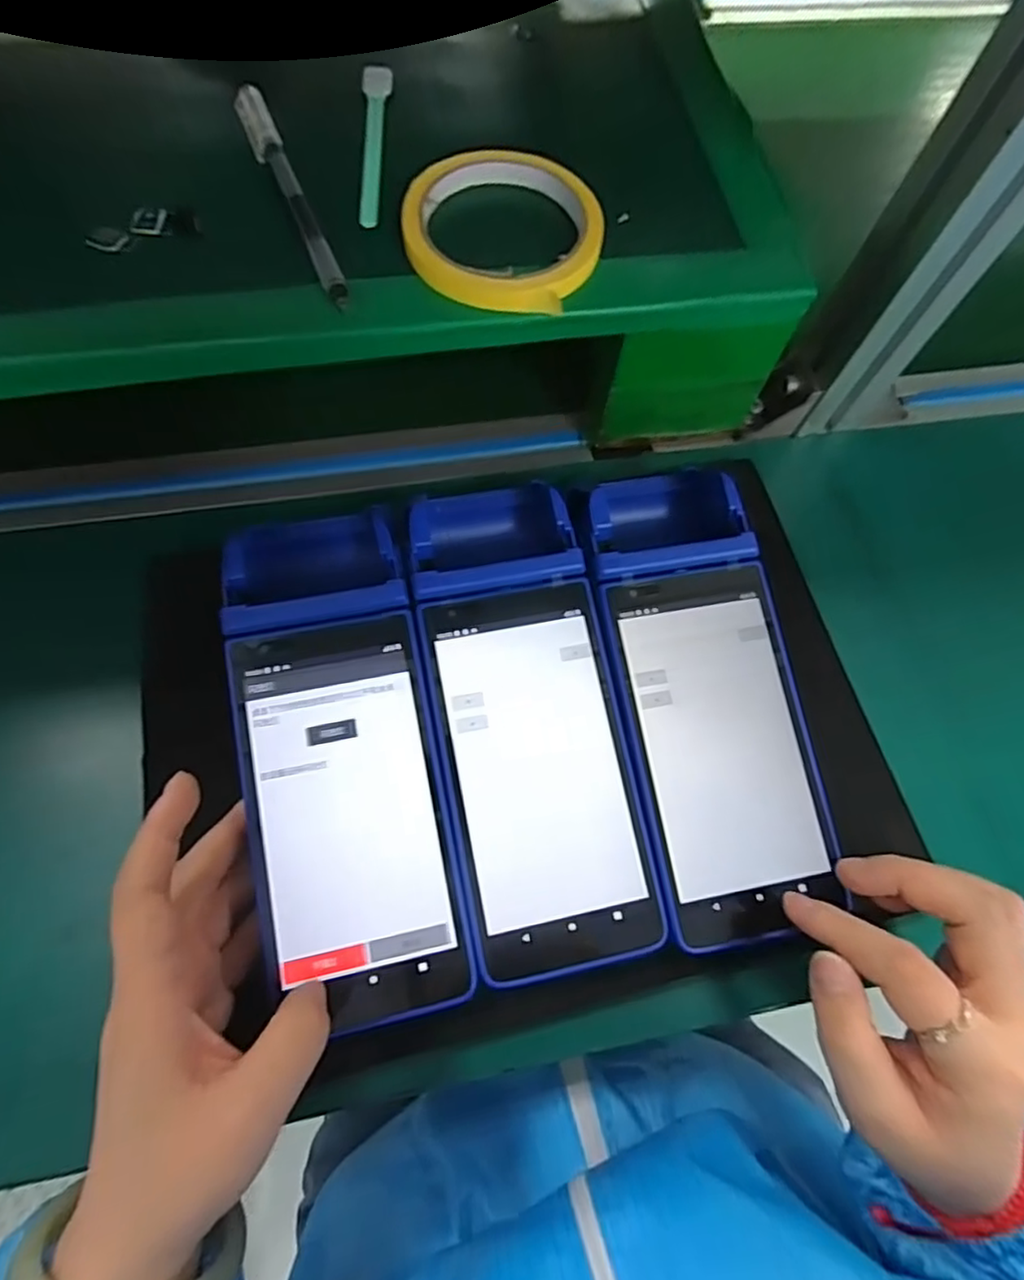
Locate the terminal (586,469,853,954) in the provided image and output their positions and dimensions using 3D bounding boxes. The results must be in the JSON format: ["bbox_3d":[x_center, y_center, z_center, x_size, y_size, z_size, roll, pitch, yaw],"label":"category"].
[{"bbox_3d":[0.086,0.022,0.304,0.079,0.058,0.225,-7,77,-5],"label":"terminal"}]

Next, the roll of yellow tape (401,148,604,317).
[{"bbox_3d":[-0.004,-0.188,0.288,0.088,0.012,0.088,1,70,-2],"label":"roll of yellow tape"}]

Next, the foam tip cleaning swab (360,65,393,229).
[{"bbox_3d":[-0.067,-0.248,0.312,0.015,0.004,0.118,-3,70,-4],"label":"foam tip cleaning swab"}]

